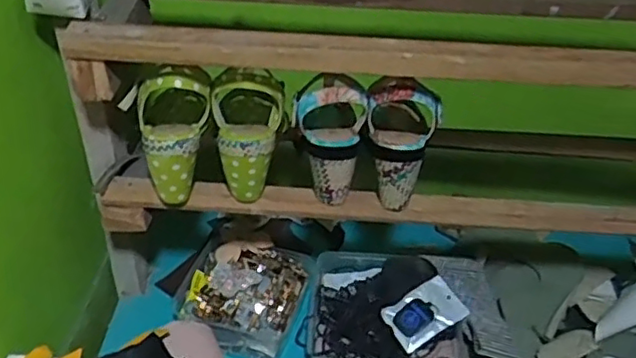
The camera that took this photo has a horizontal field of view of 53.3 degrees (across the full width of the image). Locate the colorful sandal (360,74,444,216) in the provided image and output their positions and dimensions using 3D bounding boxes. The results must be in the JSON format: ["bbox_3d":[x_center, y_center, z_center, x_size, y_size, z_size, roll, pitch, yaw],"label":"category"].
[{"bbox_3d":[0.091,-0.037,0.699,0.082,0.153,0.074,4,15,1],"label":"colorful sandal"}]

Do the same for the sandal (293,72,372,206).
[{"bbox_3d":[0.014,-0.051,0.717,0.080,0.134,0.091,5,37,3],"label":"sandal"}]

